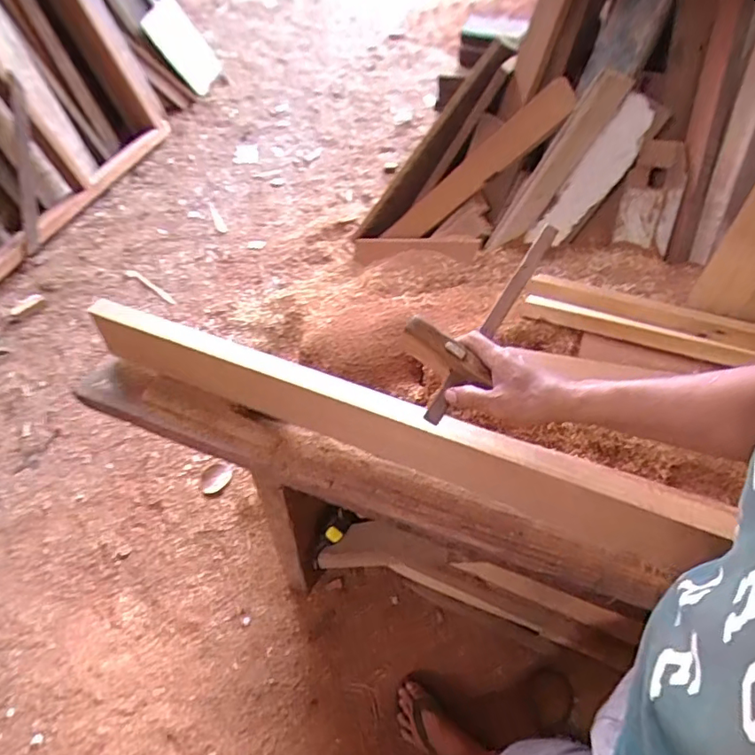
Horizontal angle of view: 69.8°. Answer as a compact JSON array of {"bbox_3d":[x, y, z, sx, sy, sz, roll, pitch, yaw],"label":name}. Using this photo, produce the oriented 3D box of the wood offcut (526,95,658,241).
[{"bbox_3d":[0.547,-0.500,1.378,0.099,0.403,0.030,34,33,-1],"label":"wood offcut"}]

